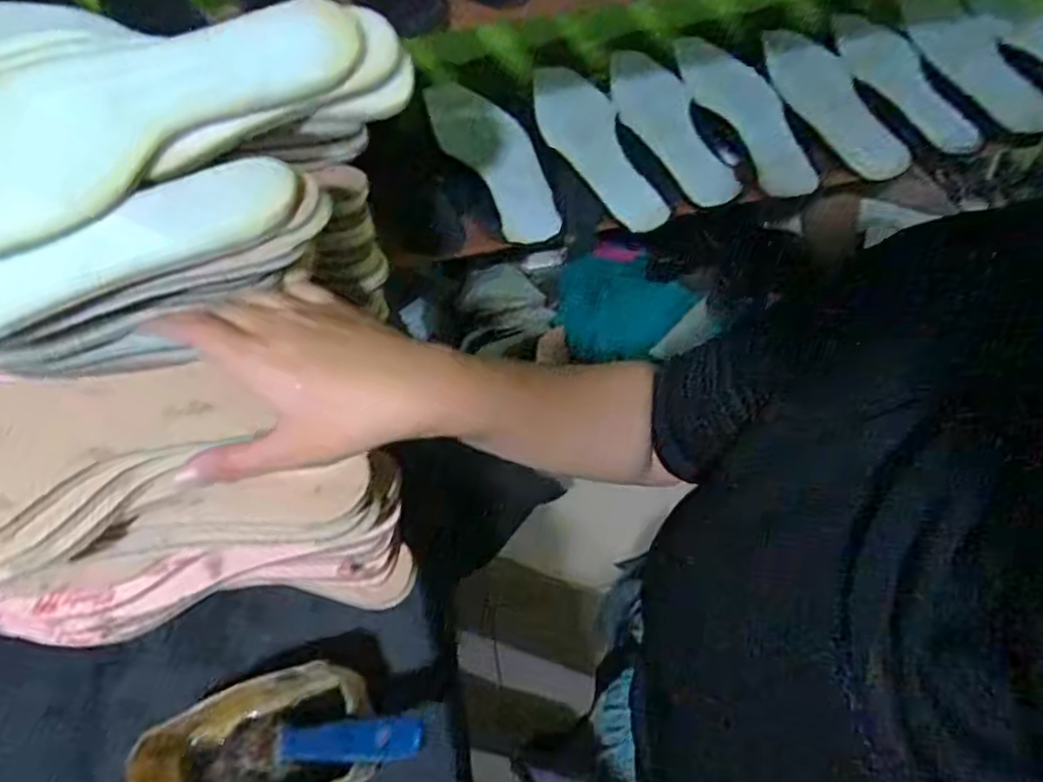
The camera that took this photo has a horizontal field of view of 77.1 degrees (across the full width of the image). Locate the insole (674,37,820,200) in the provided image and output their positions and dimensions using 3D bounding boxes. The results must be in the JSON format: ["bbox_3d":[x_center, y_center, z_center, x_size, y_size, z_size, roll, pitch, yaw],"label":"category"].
[{"bbox_3d":[0.248,-0.324,0.754,0.087,0.029,0.282,-19,61,-9],"label":"insole"}]

